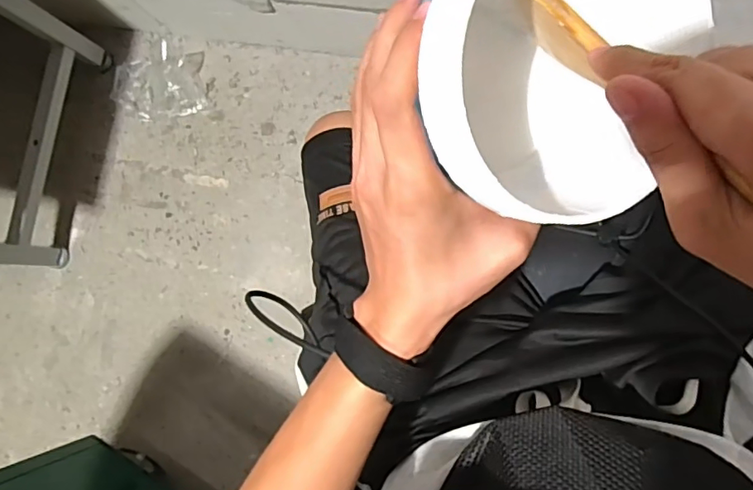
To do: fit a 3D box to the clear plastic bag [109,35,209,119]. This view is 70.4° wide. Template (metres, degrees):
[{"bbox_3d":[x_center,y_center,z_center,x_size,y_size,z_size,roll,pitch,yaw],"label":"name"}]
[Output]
[{"bbox_3d":[-0.449,-0.335,1.097,0.193,0.045,0.157,-11,85,9],"label":"clear plastic bag"}]

